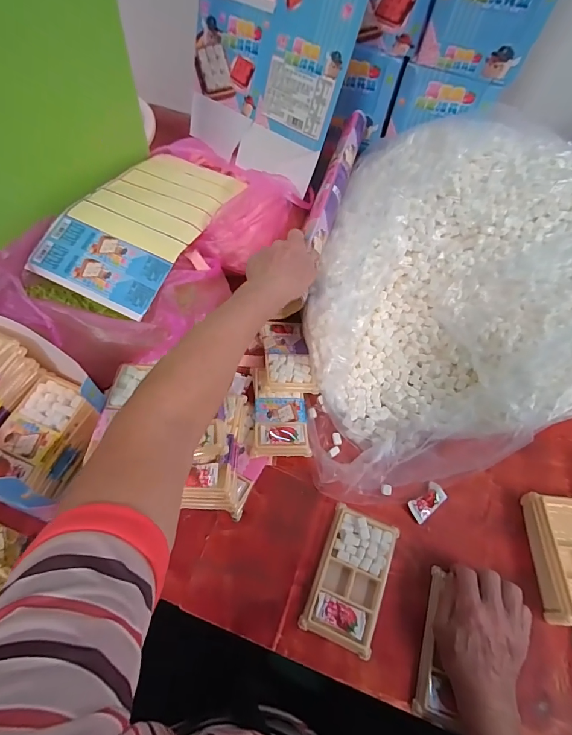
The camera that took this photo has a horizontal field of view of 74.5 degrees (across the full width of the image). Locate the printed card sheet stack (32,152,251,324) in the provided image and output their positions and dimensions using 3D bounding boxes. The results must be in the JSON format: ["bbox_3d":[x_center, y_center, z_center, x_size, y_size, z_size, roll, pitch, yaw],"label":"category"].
[{"bbox_3d":[-0.206,-0.228,0.567,0.172,0.041,0.316,21,60,8],"label":"printed card sheet stack"}]

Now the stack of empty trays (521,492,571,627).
[{"bbox_3d":[0.343,0.225,0.450,0.075,0.041,0.143,7,59,0],"label":"stack of empty trays"}]

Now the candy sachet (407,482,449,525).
[{"bbox_3d":[0.183,0.174,0.489,0.058,0.013,0.027,-32,66,-21],"label":"candy sachet"}]

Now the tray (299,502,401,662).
[{"bbox_3d":[0.077,0.240,0.435,0.079,0.013,0.136,20,60,8],"label":"tray"}]

